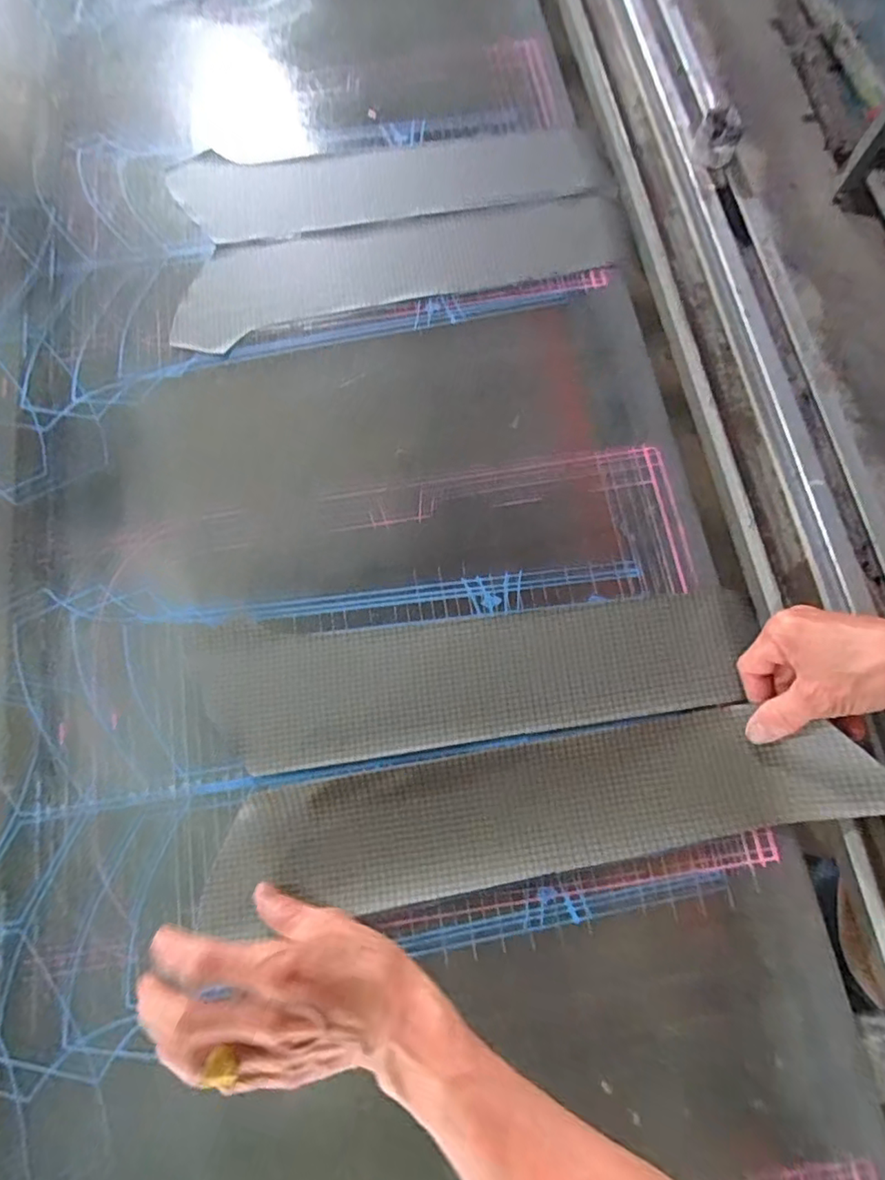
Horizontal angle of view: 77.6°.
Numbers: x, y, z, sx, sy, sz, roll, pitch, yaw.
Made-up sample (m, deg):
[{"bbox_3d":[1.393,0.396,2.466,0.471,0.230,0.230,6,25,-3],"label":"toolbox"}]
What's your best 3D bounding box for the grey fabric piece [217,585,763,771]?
[{"bbox_3d":[0.028,0.066,0.413,0.407,0.010,0.106,-3,74,-1],"label":"grey fabric piece"}]

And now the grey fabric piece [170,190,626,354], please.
[{"bbox_3d":[-0.041,-0.305,0.516,0.417,0.014,0.109,-8,74,-2],"label":"grey fabric piece"}]

